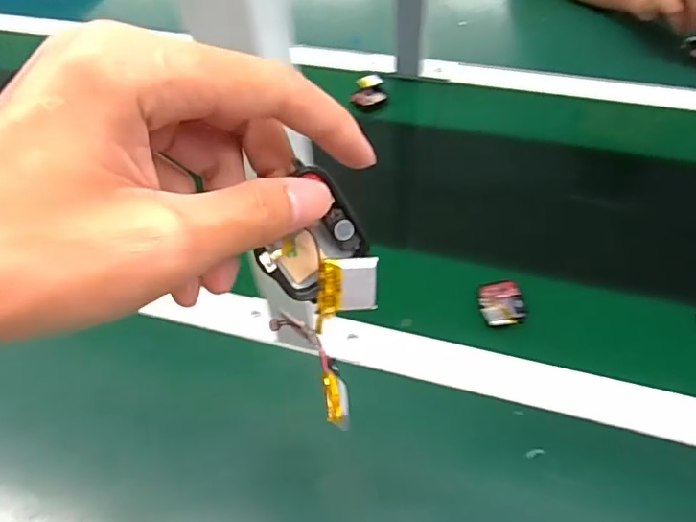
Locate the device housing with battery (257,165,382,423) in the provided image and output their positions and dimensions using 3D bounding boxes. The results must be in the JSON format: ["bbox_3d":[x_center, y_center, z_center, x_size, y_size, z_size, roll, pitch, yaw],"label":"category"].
[{"bbox_3d":[-0.010,0.013,0.206,0.041,0.014,0.093,-4,90,0],"label":"device housing with battery"}]

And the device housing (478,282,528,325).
[{"bbox_3d":[0.141,0.037,0.501,0.041,0.010,0.050,-5,50,-1],"label":"device housing"}]

